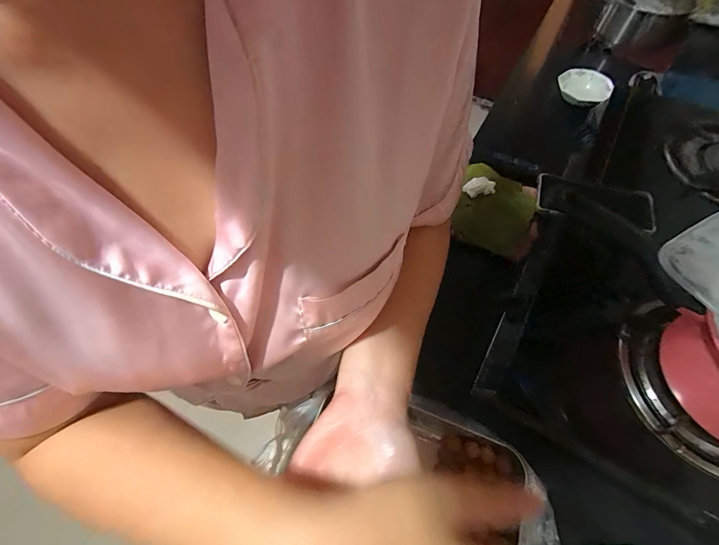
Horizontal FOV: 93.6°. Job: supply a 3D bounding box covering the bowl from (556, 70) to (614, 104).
[{"bbox_3d":[0.515,-0.428,0.777,0.112,0.043,0.107,-1,61,1],"label":"bowl"}]

